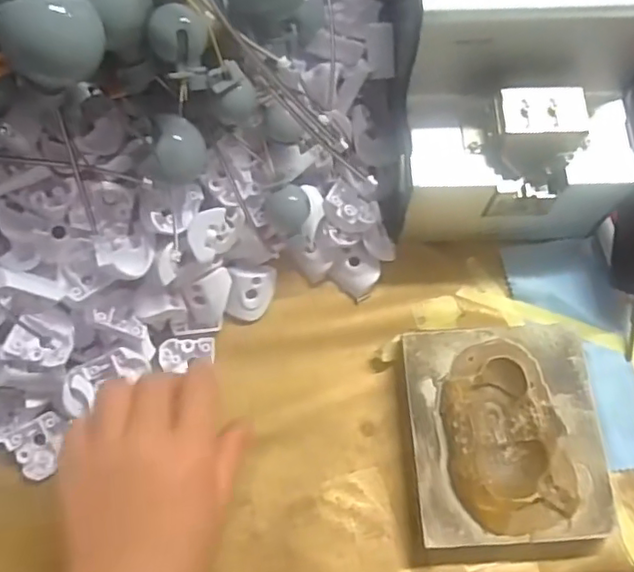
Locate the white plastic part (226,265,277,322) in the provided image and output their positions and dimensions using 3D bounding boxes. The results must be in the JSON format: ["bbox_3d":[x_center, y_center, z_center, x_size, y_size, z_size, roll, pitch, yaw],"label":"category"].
[{"bbox_3d":[-0.039,0.004,0.373,0.031,0.016,0.033,-5,112,-22],"label":"white plastic part"}]

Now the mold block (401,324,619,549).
[{"bbox_3d":[0.103,0.081,0.340,0.101,0.032,0.113,-4,71,0],"label":"mold block"}]

